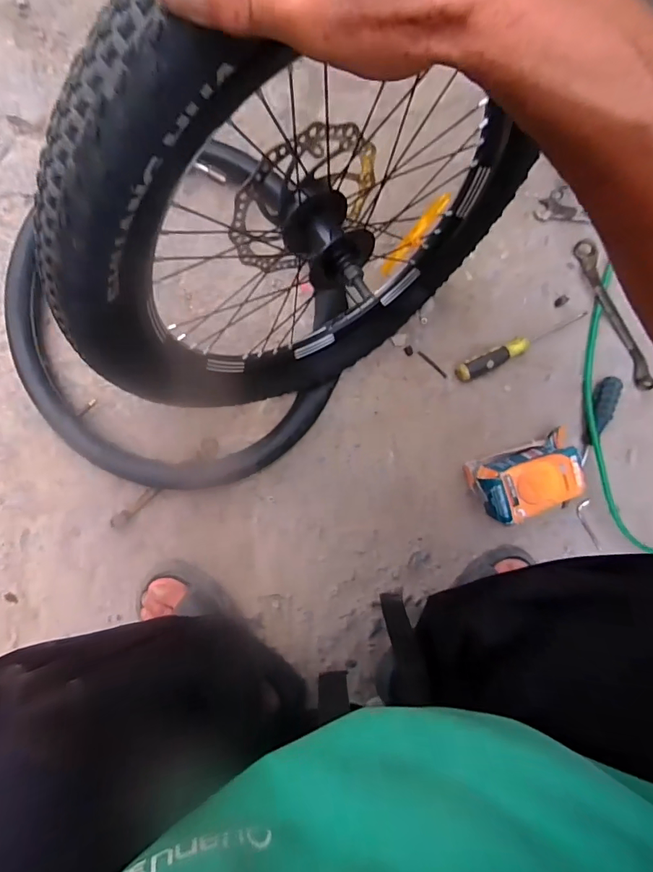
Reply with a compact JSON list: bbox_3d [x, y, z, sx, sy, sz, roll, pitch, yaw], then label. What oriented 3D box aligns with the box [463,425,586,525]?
[{"bbox_3d":[0.274,0.057,0.587,0.142,0.067,0.087,-24,97,-1],"label":"box"}]

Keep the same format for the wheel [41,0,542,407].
[{"bbox_3d":[-0.016,-0.175,0.389,0.397,0.441,0.083,-36,76,8],"label":"wheel"}]

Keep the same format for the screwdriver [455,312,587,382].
[{"bbox_3d":[0.271,-0.124,0.603,0.194,0.025,0.027,-24,97,-1],"label":"screwdriver"}]

